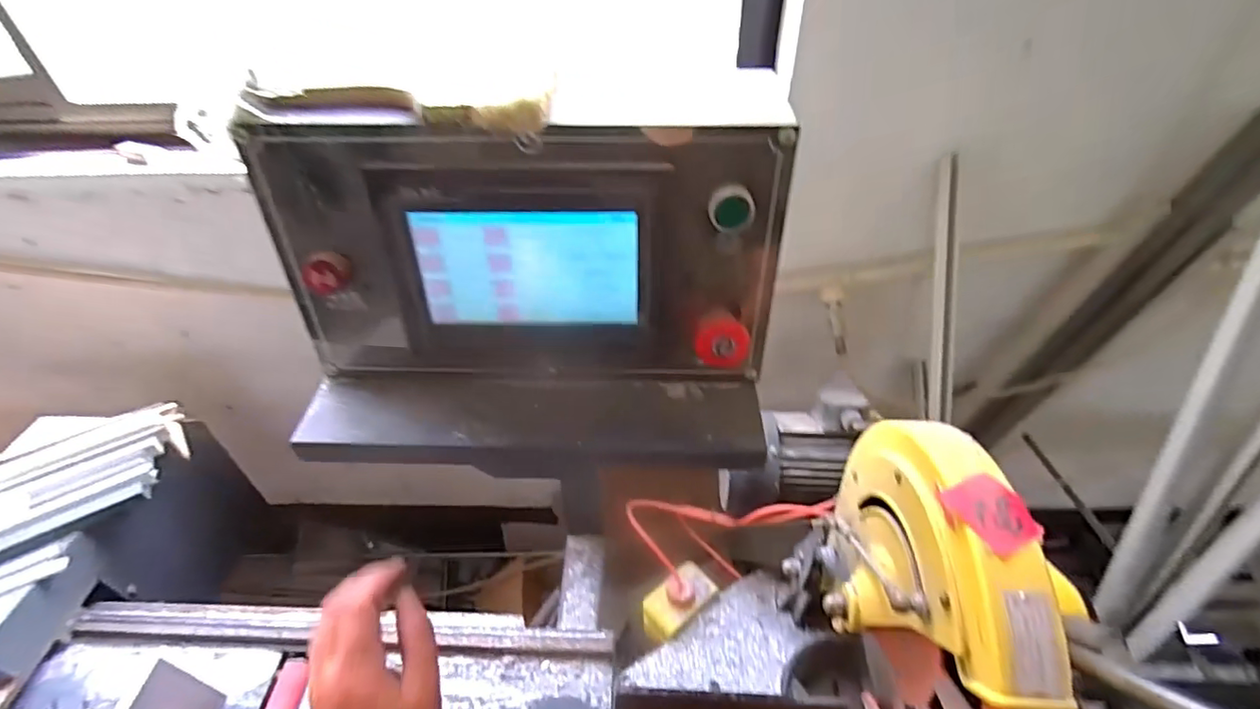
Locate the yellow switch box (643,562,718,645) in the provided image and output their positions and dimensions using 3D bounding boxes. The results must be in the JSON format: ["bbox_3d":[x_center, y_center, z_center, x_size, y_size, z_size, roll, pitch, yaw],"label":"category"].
[{"bbox_3d":[0.068,0.342,0.800,0.105,0.055,0.059,-32,52,-28],"label":"yellow switch box"}]

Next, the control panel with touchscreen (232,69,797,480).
[{"bbox_3d":[-0.073,-0.040,0.397,0.347,0.246,0.114,1,44,2],"label":"control panel with touchscreen"}]

